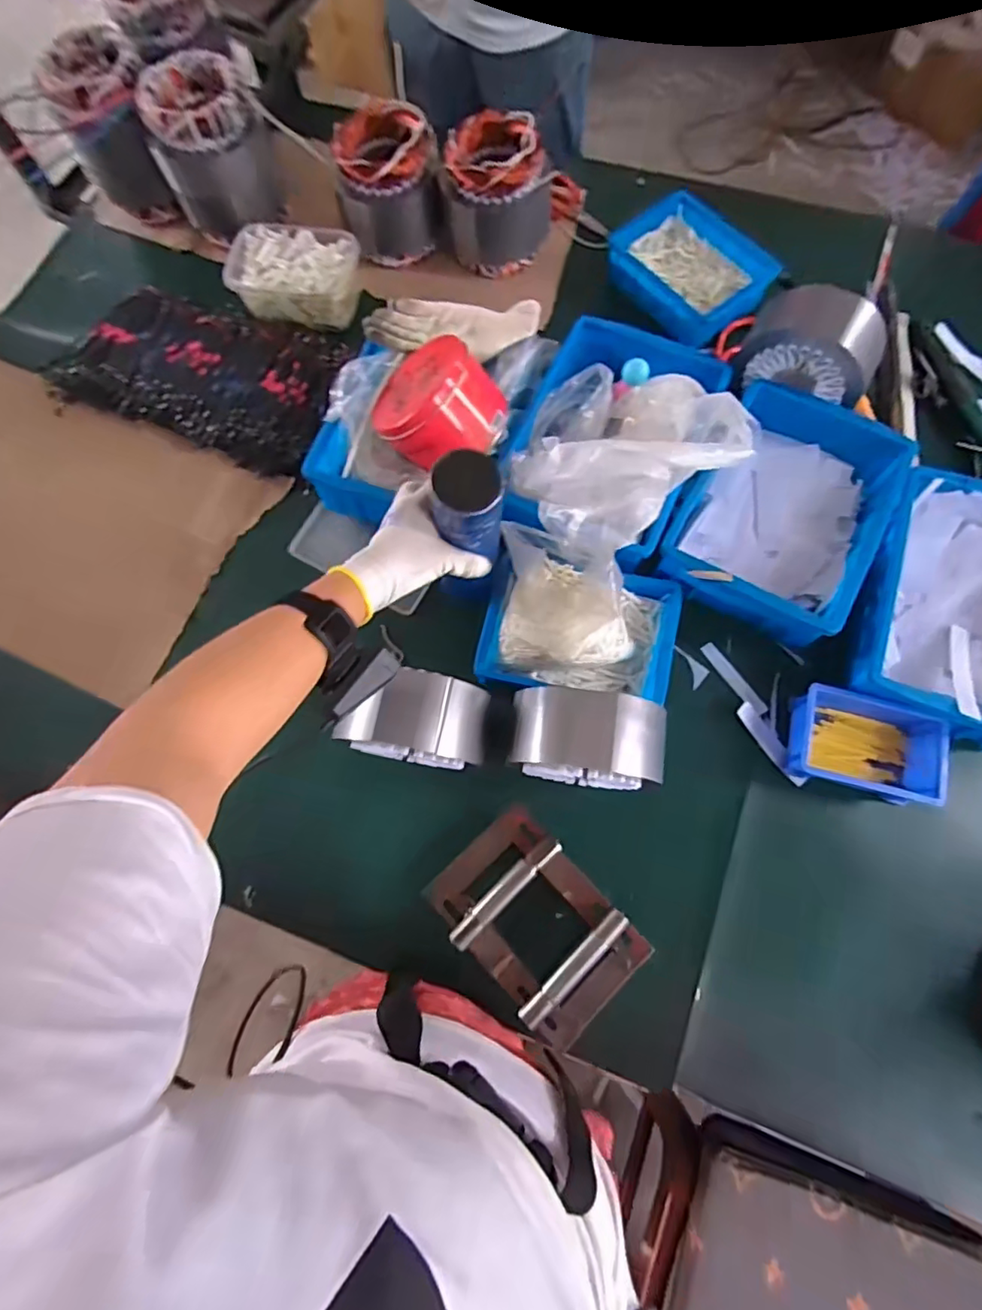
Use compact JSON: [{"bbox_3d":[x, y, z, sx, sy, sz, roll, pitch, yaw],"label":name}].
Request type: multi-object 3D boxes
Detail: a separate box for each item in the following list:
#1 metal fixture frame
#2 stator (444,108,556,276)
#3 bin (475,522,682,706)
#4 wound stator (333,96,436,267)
[{"bbox_3d":[0.047,0.265,0.571,0.132,0.033,0.196,-44,79,-10],"label":"metal fixture frame"},{"bbox_3d":[0.010,-0.639,0.806,0.149,0.134,0.128,-7,74,0],"label":"stator"},{"bbox_3d":[0.097,-0.038,0.607,0.204,0.109,0.149,11,76,4],"label":"bin"},{"bbox_3d":[-0.141,-0.657,0.814,0.133,0.123,0.131,-7,75,-1],"label":"wound stator"}]

